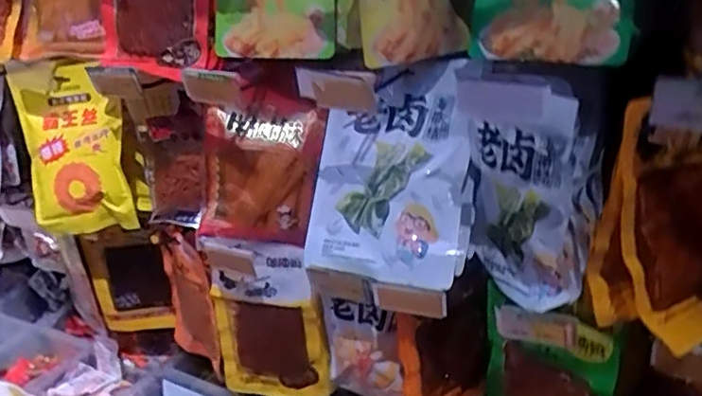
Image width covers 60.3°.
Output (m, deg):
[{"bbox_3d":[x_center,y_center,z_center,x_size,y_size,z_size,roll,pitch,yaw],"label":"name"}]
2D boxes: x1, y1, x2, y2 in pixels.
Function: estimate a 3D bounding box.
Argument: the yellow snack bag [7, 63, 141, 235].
[{"bbox_3d":[-0.435,-0.074,0.940,0.167,0.260,0.033,-4,8,9],"label":"yellow snack bag"}]

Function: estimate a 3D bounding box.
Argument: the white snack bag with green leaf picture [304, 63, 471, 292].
[{"bbox_3d":[0.048,-0.029,0.770,0.199,0.266,0.043,6,-14,26],"label":"white snack bag with green leaf picture"}]

